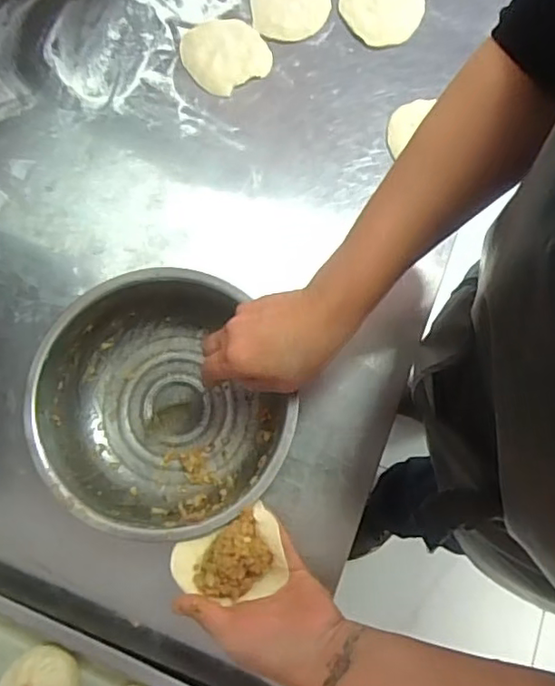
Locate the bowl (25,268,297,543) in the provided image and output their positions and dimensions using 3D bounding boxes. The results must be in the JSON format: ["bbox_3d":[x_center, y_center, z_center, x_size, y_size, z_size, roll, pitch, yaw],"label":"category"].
[{"bbox_3d":[-0.105,0.059,0.562,0.218,0.086,0.226,0,78,2],"label":"bowl"}]

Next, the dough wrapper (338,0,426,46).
[{"bbox_3d":[0.124,-0.397,0.701,0.095,0.006,0.096,0,81,0],"label":"dough wrapper"}]

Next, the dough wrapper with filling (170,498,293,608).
[{"bbox_3d":[-0.040,0.180,0.485,0.089,0.029,0.062,-27,78,-4],"label":"dough wrapper with filling"}]

